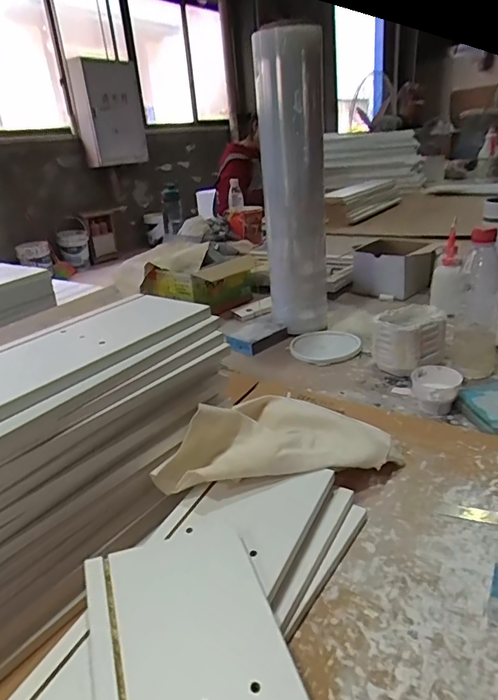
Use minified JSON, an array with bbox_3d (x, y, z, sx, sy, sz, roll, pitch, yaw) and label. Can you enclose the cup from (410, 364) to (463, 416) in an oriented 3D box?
[{"bbox_3d":[0.255,0.055,0.657,0.063,0.046,0.071,4,25,22],"label":"cup"}]

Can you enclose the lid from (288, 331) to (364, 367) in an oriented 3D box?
[{"bbox_3d":[0.140,-0.008,0.880,0.127,0.016,0.122,-5,23,2],"label":"lid"}]

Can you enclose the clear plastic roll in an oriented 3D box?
[{"bbox_3d":[0.082,-0.263,0.855,0.112,0.513,0.118,-3,24,5],"label":"clear plastic roll"}]

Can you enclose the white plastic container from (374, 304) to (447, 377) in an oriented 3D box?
[{"bbox_3d":[0.261,-0.015,0.776,0.117,0.089,0.082,-19,27,-28],"label":"white plastic container"}]

